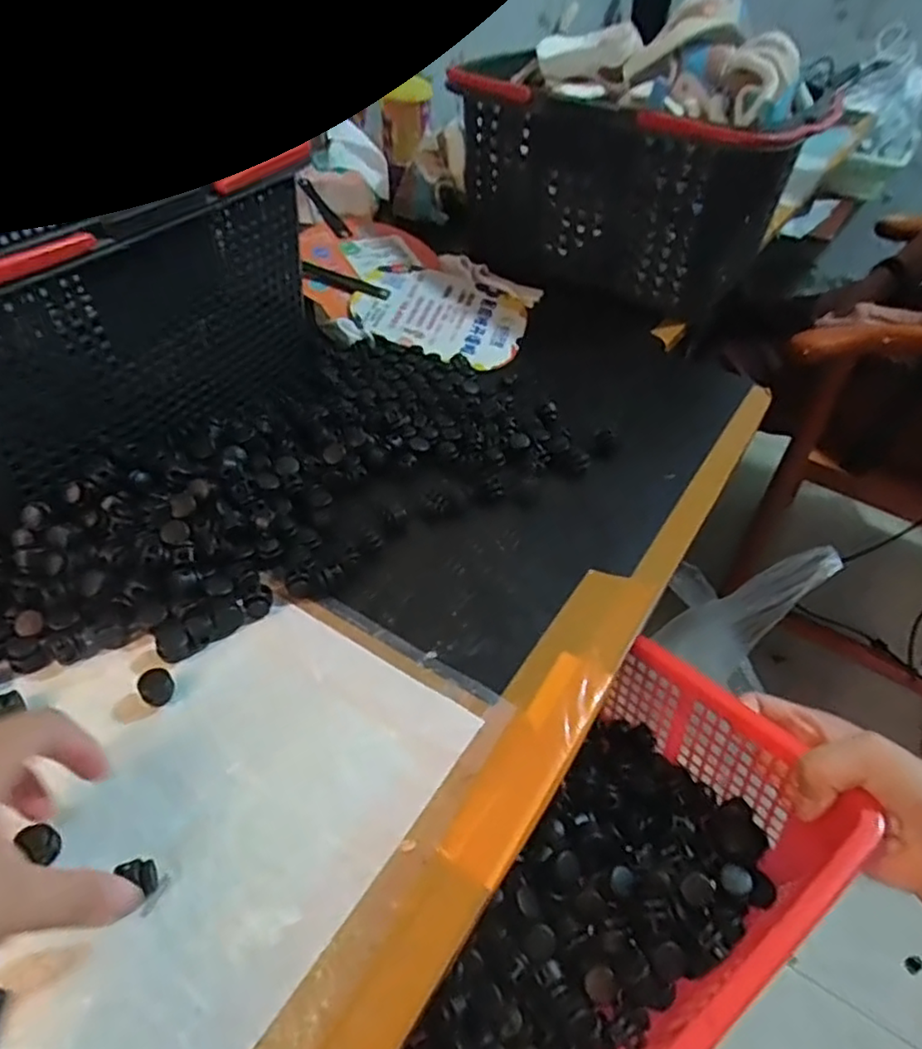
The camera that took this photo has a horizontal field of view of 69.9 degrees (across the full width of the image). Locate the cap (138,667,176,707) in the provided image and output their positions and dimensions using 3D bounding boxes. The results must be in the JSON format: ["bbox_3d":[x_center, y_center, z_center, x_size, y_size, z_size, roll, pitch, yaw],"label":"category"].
[{"bbox_3d":[-0.159,0.085,0.345,0.016,0.013,0.015,3,46,-3],"label":"cap"}]

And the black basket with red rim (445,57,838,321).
[{"bbox_3d":[0.161,-0.352,0.686,0.330,0.173,0.160,23,49,20],"label":"black basket with red rim"}]

